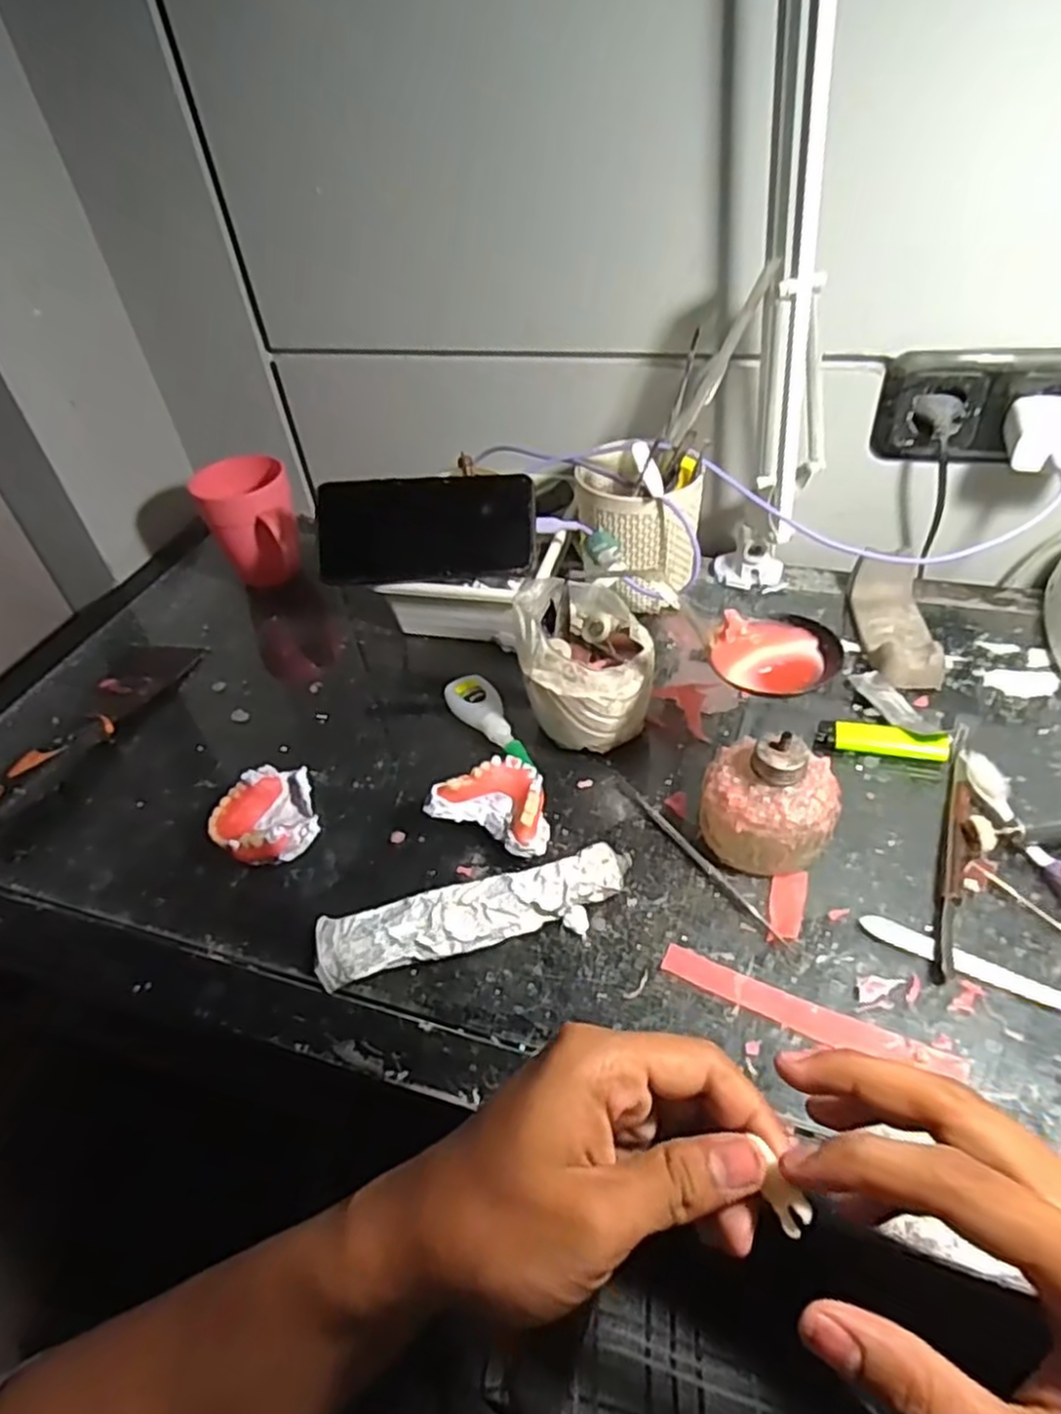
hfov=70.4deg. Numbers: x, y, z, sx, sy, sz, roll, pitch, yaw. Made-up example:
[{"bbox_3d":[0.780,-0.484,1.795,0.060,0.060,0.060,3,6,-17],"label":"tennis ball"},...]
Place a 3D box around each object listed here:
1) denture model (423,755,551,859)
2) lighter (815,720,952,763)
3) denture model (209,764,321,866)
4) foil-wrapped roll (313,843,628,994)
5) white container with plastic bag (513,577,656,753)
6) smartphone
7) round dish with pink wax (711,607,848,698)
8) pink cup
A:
[{"bbox_3d":[-0.018,0.060,0.470,0.073,0.036,0.056,15,48,21],"label":"denture model"},{"bbox_3d":[0.232,0.023,0.496,0.079,0.014,0.019,10,47,17],"label":"lighter"},{"bbox_3d":[-0.169,0.074,0.481,0.061,0.031,0.072,-20,46,-13],"label":"denture model"},{"bbox_3d":[-0.032,0.118,0.419,0.171,0.028,0.035,-12,44,-5],"label":"foil-wrapped roll"},{"bbox_3d":[0.038,-0.025,0.506,0.090,0.100,0.079,3,45,10],"label":"white container with plastic bag"},{"bbox_3d":[-0.080,-0.137,0.577,0.164,0.076,0.008,-3,7,5],"label":"smartphone"},{"bbox_3d":[0.138,-0.030,0.424,0.067,0.015,0.059,10,47,17],"label":"round dish with pink wax"},{"bbox_3d":[-0.243,-0.159,0.662,0.078,0.087,0.101,-18,45,-11],"label":"pink cup"}]

